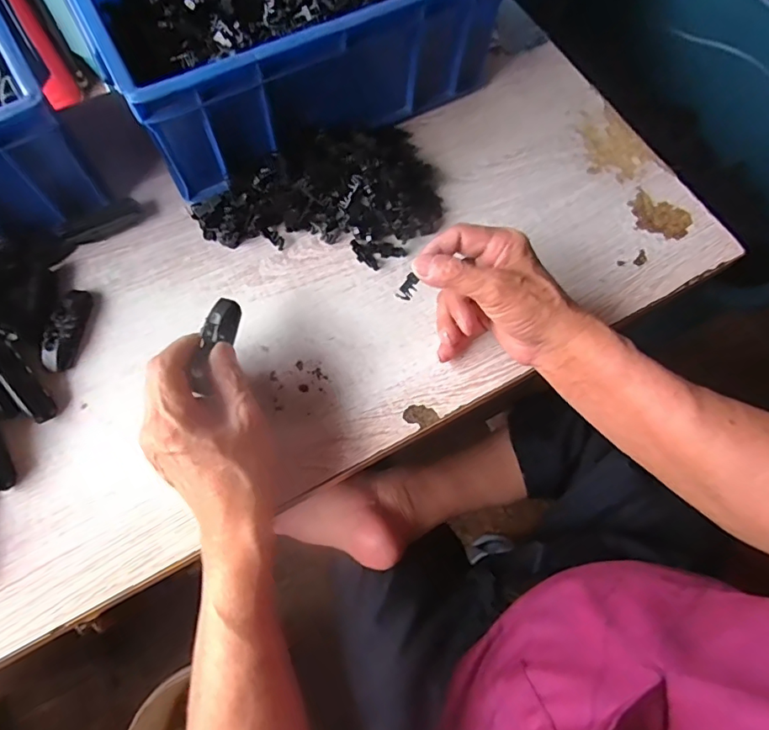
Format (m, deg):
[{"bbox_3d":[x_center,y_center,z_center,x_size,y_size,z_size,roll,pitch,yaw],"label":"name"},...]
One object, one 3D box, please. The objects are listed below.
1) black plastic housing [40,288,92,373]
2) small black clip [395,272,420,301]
[{"bbox_3d":[-0.260,-0.031,0.420,0.019,0.017,0.073,2,68,0],"label":"black plastic housing"},{"bbox_3d":[0.018,-0.058,0.383,0.012,0.004,0.021,29,104,10],"label":"small black clip"}]

